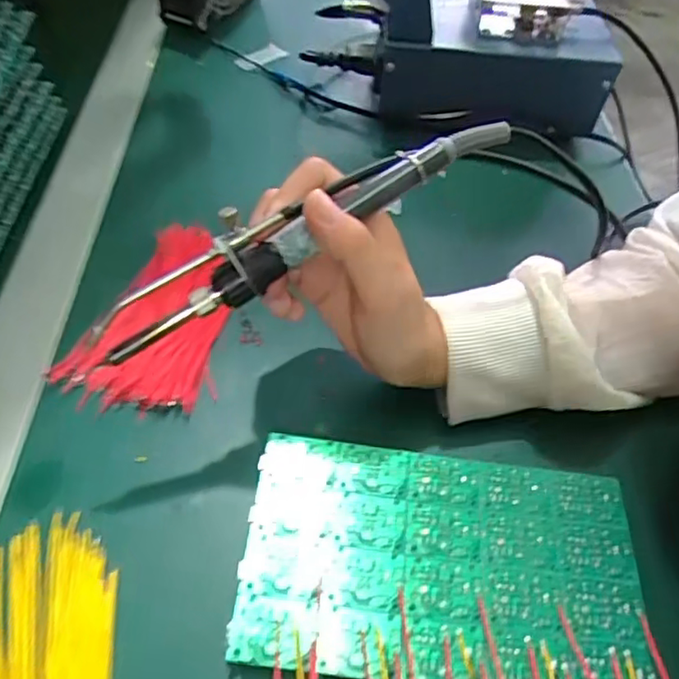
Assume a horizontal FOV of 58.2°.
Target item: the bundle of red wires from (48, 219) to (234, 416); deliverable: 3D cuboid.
[{"bbox_3d":[-0.104,-0.019,0.359,0.077,0.016,0.126,12,53,4],"label":"bundle of red wires"}]

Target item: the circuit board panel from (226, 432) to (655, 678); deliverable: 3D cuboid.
[{"bbox_3d":[0.045,0.101,0.278,0.172,0.015,0.102,7,52,1],"label":"circuit board panel"}]

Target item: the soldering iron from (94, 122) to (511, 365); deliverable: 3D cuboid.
[{"bbox_3d":[-0.015,-0.051,0.260,0.196,0.034,0.023,-29,59,-7],"label":"soldering iron"}]

